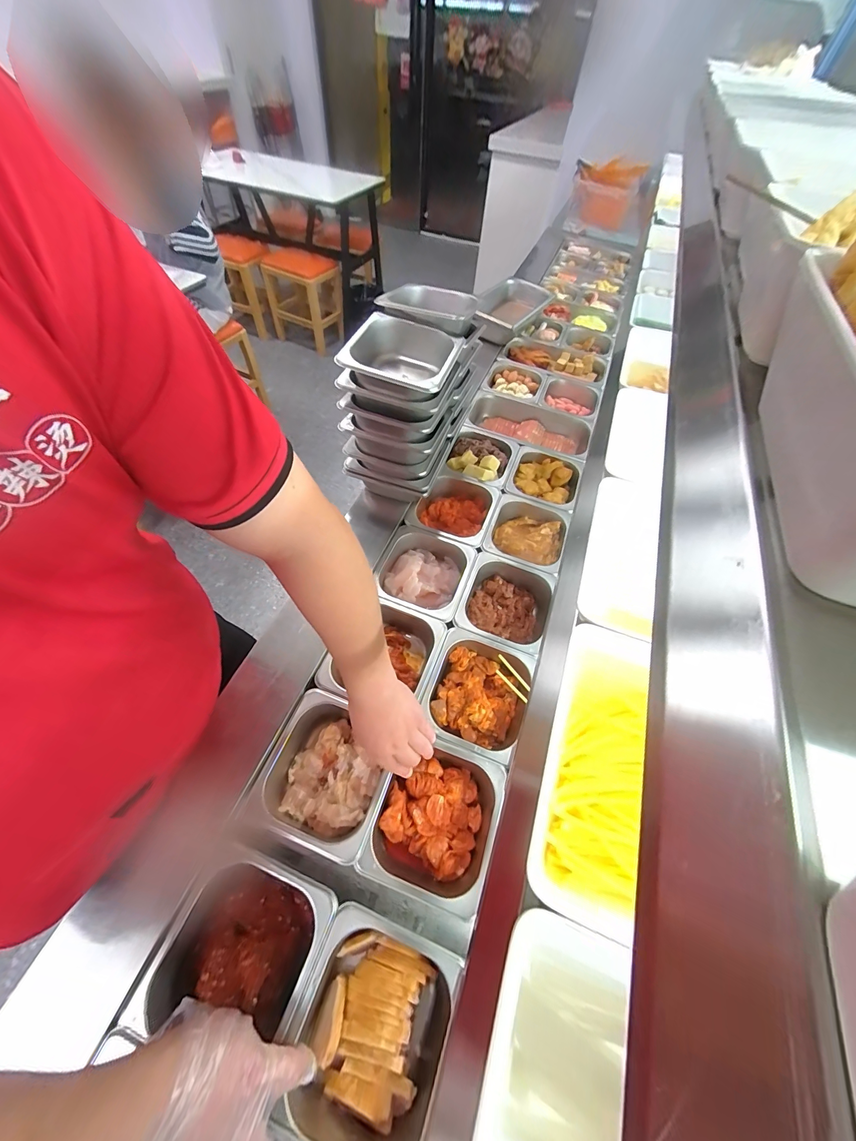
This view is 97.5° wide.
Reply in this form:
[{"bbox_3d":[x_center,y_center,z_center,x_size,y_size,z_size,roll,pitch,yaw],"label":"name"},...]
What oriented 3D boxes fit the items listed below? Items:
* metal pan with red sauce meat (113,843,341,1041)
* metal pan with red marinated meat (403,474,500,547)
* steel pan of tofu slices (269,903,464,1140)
[{"bbox_3d":[-0.214,0.428,0.432,0.176,0.065,0.160,18,58,8],"label":"metal pan with red sauce meat"},{"bbox_3d":[0.052,-0.119,0.799,0.159,0.079,0.165,19,58,9],"label":"metal pan with red marinated meat"},{"bbox_3d":[-0.058,0.495,0.410,0.158,0.078,0.170,21,58,10],"label":"steel pan of tofu slices"}]

